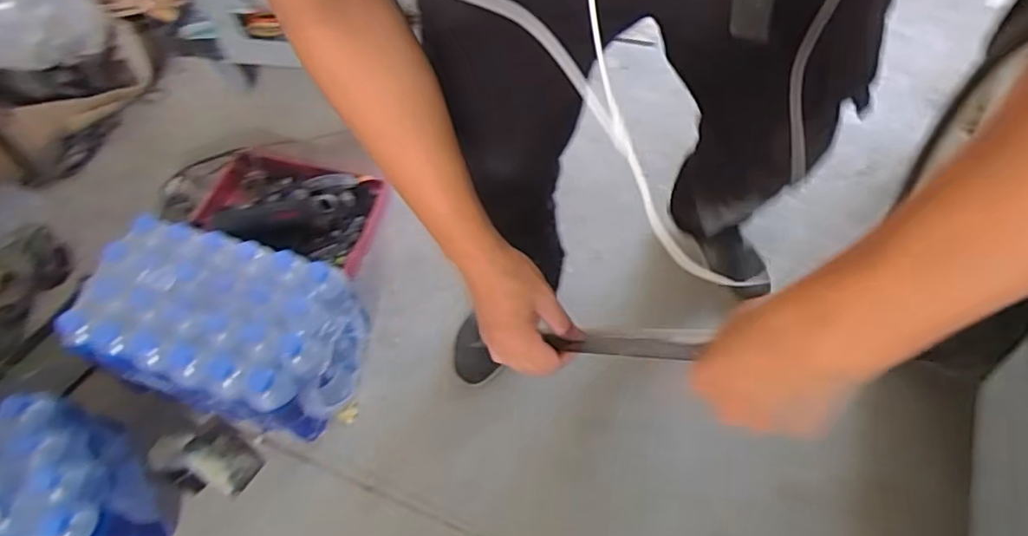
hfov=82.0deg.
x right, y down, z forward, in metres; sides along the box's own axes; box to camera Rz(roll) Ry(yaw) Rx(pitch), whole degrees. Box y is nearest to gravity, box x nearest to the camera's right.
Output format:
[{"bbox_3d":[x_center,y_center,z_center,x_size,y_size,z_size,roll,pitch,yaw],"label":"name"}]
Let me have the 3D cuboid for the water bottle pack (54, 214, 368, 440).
[{"bbox_3d":[-0.465,0.101,0.978,0.406,0.196,0.244,15,58,7],"label":"water bottle pack"}]

